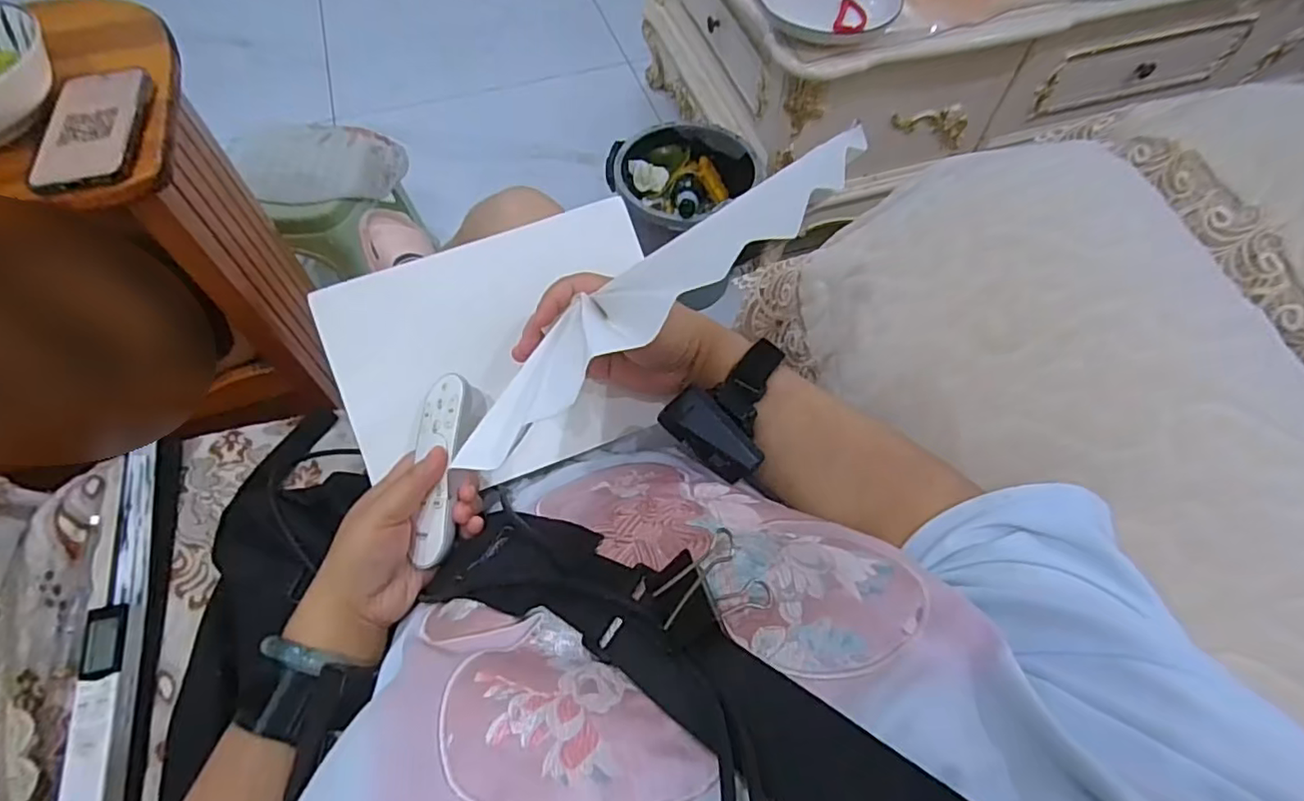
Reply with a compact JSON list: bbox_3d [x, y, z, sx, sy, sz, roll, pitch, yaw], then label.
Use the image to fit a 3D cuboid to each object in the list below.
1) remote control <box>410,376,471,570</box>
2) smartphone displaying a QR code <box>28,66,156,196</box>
[{"bbox_3d":[-0.149,0.046,0.433,0.041,0.020,0.130,-4,73,25],"label":"remote control"},{"bbox_3d":[-0.489,-0.243,0.534,0.075,0.012,0.155,-13,60,-7],"label":"smartphone displaying a QR code"}]

